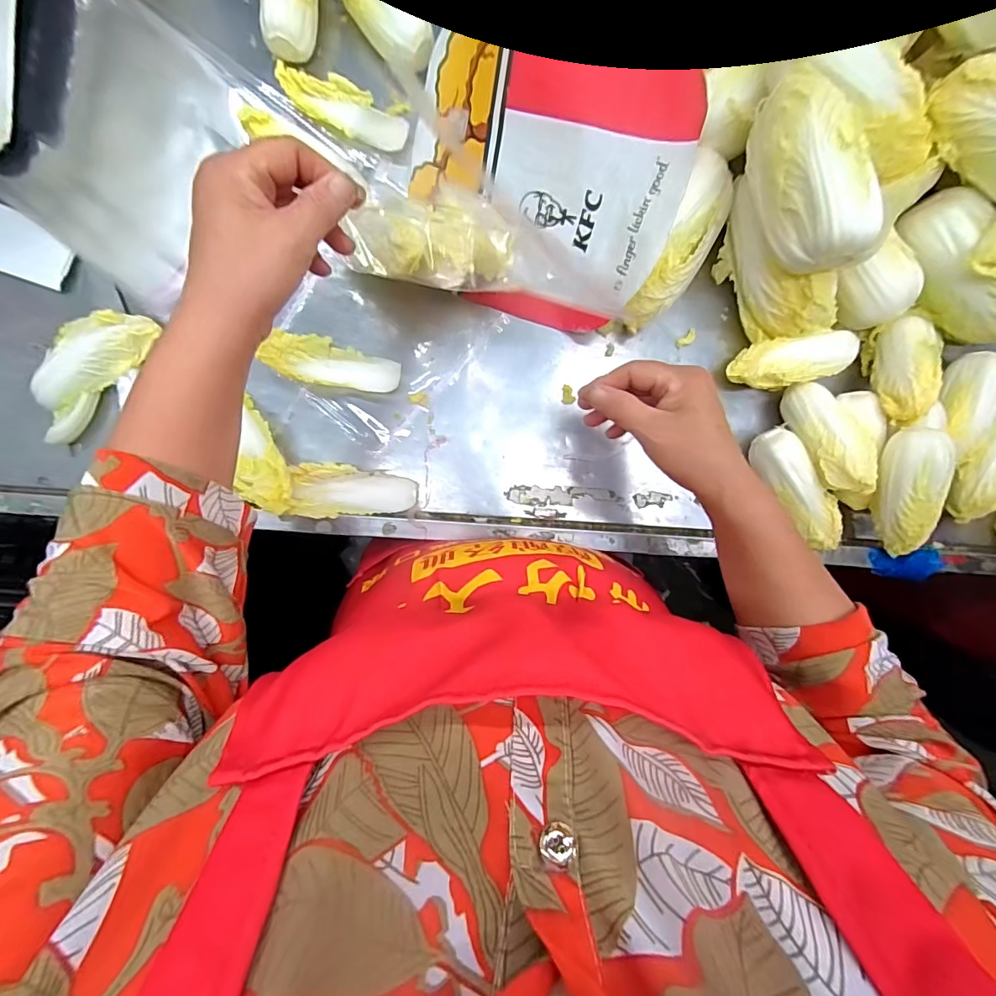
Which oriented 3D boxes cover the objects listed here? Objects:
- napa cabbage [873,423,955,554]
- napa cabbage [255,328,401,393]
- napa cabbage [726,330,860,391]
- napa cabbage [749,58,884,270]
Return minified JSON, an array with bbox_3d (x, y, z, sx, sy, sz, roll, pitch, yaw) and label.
[{"bbox_3d":[0.376,-0.003,0.426,0.045,0.039,0.121,-3,105,-2],"label":"napa cabbage"},{"bbox_3d":[-0.158,-0.126,0.447,0.123,0.027,0.047,19,91,-3],"label":"napa cabbage"},{"bbox_3d":[0.285,-0.132,0.457,0.119,0.049,0.045,-10,92,-2],"label":"napa cabbage"},{"bbox_3d":[0.239,-0.247,0.355,0.057,0.053,0.141,-21,93,-1],"label":"napa cabbage"}]

